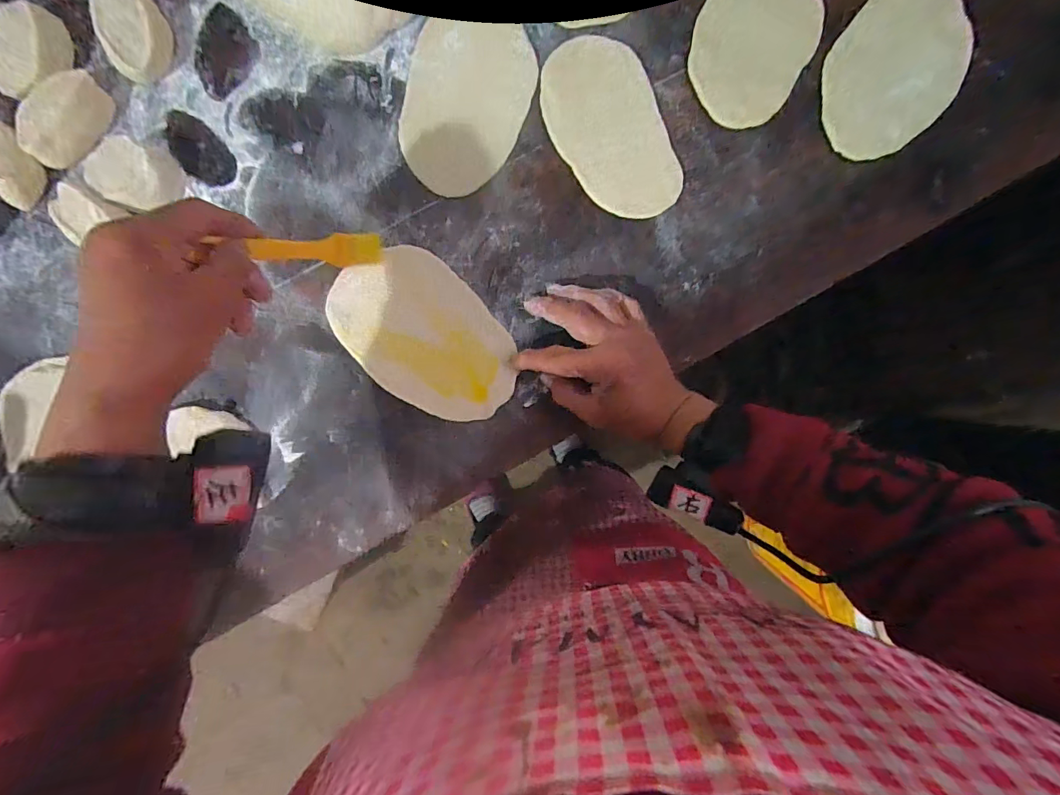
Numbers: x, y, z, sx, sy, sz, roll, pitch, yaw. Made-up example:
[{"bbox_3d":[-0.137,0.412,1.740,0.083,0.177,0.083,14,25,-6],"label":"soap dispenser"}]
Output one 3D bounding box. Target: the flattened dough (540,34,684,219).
[{"bbox_3d":[0.065,-0.216,0.378,0.086,0.005,0.146,-22,92,-2],"label":"flattened dough"}]

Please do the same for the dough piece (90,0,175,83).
[{"bbox_3d":[-0.297,-0.277,0.348,0.043,0.026,0.066,-2,92,-3],"label":"dough piece"}]

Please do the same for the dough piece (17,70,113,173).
[{"bbox_3d":[-0.347,-0.207,0.345,0.039,0.023,0.071,40,89,-3],"label":"dough piece"}]

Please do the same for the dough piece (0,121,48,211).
[{"bbox_3d":[-0.393,-0.177,0.346,0.034,0.028,0.058,-31,93,-2],"label":"dough piece"}]

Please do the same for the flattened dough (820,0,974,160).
[{"bbox_3d":[0.304,-0.273,0.383,0.103,0.006,0.159,37,90,-3],"label":"flattened dough"}]

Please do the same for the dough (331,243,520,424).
[{"bbox_3d":[-0.084,-0.048,0.376,0.100,0.008,0.158,-44,93,-1],"label":"dough"}]

